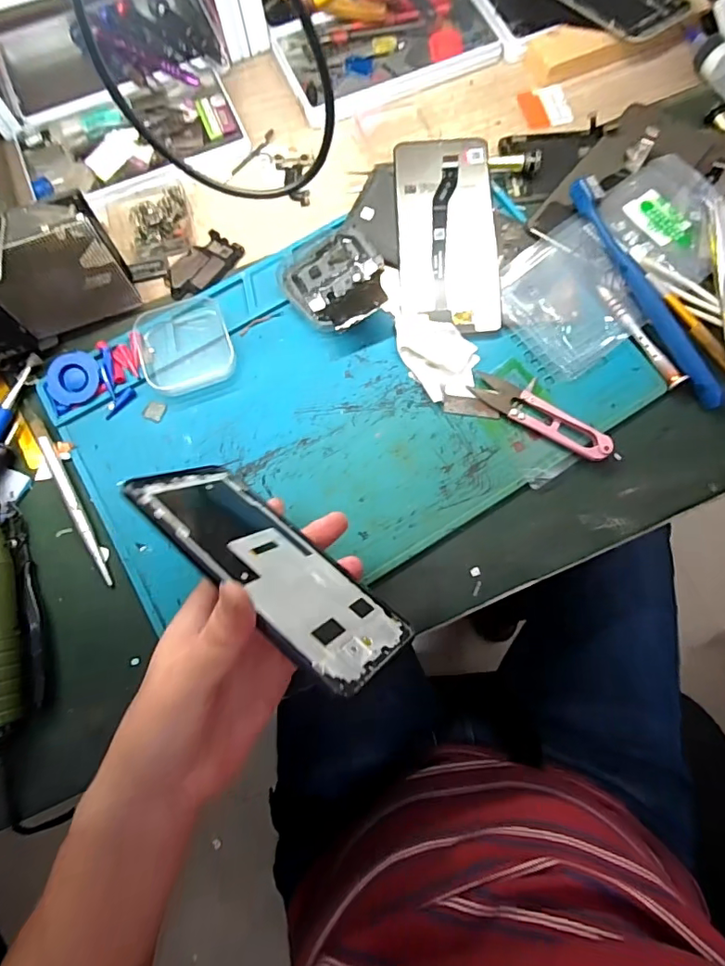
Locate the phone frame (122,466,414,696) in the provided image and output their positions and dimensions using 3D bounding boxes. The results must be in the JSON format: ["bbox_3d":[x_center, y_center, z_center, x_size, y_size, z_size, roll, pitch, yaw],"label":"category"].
[{"bbox_3d":[-0.050,0.041,0.277,0.160,0.073,0.004,37,115,19],"label":"phone frame"}]

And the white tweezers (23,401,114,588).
[{"bbox_3d":[-0.203,0.004,0.355,0.009,0.005,0.146,-30,77,-6],"label":"white tweezers"}]

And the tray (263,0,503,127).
[{"bbox_3d":[0.006,-0.419,0.445,0.179,0.047,0.190,-23,76,-5],"label":"tray"}]

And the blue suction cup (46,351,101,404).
[{"bbox_3d":[-0.204,-0.075,0.367,0.036,0.009,0.036,0,75,1],"label":"blue suction cup"}]

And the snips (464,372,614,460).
[{"bbox_3d":[0.122,-0.047,0.354,0.099,0.013,0.023,32,78,9],"label":"snips"}]

